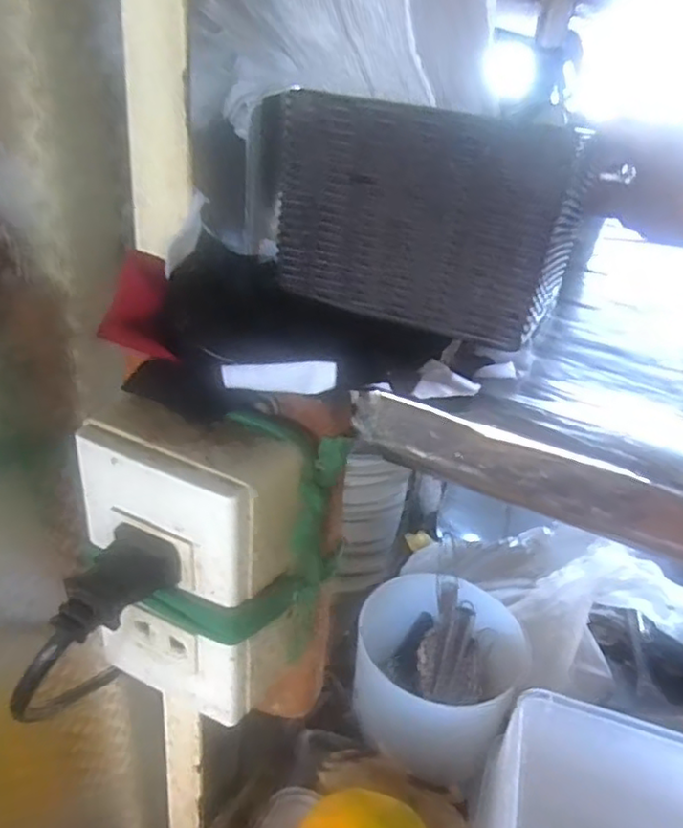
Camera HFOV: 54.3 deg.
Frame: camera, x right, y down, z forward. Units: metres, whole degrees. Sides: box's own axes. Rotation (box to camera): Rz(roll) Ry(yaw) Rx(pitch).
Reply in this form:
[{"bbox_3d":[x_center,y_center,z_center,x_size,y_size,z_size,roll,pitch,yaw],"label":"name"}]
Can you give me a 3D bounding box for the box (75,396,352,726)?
[{"bbox_3d":[-0.050,0.057,0.261,0.080,0.119,0.050,18,31,21],"label":"box"}]

